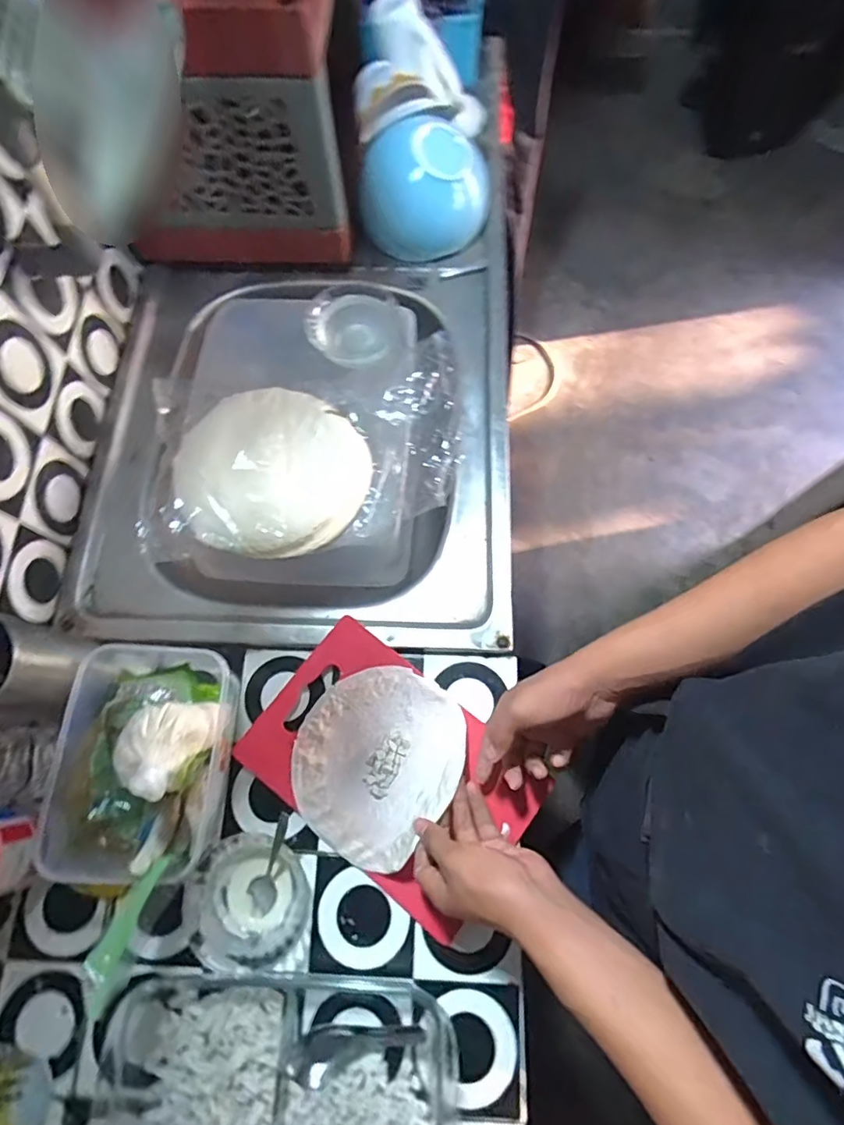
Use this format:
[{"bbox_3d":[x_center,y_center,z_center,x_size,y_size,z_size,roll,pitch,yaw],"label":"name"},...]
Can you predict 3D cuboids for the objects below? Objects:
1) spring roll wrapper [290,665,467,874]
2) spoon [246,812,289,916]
[{"bbox_3d":[-0.048,0.192,0.523,0.155,0.053,0.180,35,76,12],"label":"spring roll wrapper"},{"bbox_3d":[-0.146,0.290,0.512,0.027,0.014,0.092,16,89,7],"label":"spoon"}]

